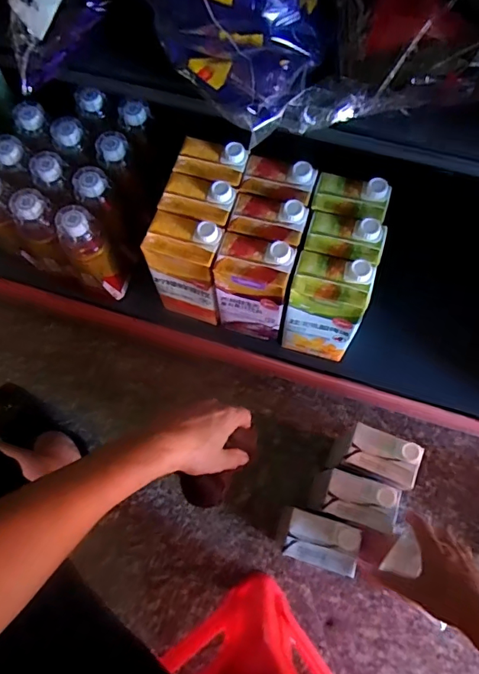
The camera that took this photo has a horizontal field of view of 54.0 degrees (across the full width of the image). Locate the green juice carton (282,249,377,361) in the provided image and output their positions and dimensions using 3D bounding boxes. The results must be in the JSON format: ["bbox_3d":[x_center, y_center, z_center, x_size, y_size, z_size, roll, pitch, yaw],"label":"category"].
[{"bbox_3d":[0.113,-0.037,0.631,0.091,0.185,0.071,14,71,5],"label":"green juice carton"}]

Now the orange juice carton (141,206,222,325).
[{"bbox_3d":[-0.068,-0.094,0.660,0.090,0.180,0.073,16,71,6],"label":"orange juice carton"}]

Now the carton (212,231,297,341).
[{"bbox_3d":[0.021,-0.063,0.652,0.092,0.186,0.072,17,72,6],"label":"carton"}]

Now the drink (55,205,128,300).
[{"bbox_3d":[-0.215,-0.118,0.696,0.067,0.166,0.069,-34,74,-11],"label":"drink"}]

